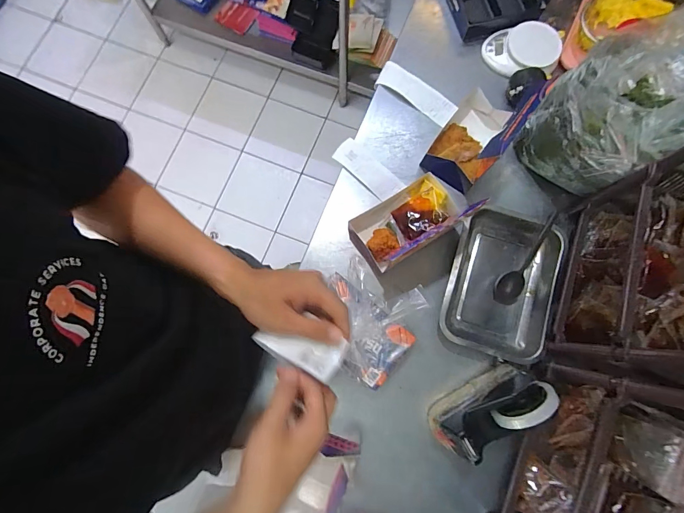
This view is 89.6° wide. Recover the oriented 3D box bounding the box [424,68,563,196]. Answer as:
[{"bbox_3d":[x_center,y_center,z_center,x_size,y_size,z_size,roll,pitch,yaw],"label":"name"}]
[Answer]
[{"bbox_3d":[0.245,-0.231,0.616,0.107,0.153,0.185,37,81,6],"label":"box"}]

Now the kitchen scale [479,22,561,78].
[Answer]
[{"bbox_3d":[0.372,-0.428,0.716,0.145,0.042,0.115,-1,79,0],"label":"kitchen scale"}]

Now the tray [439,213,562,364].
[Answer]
[{"bbox_3d":[0.290,0.051,0.633,0.188,0.048,0.258,14,80,2],"label":"tray"}]

